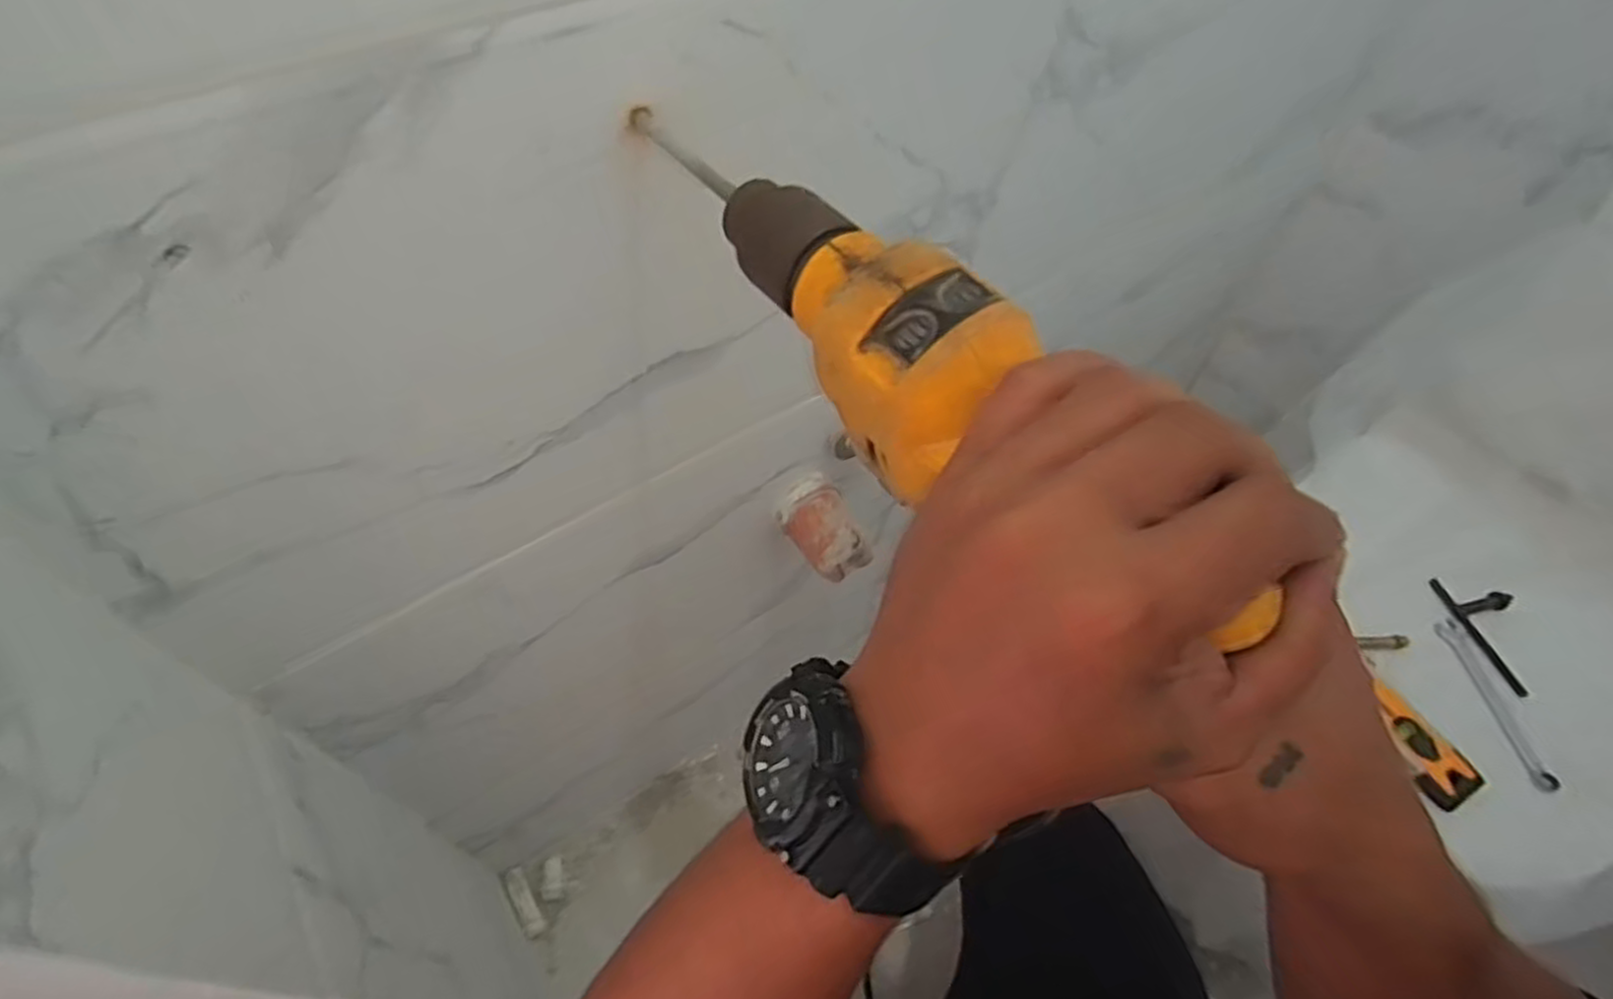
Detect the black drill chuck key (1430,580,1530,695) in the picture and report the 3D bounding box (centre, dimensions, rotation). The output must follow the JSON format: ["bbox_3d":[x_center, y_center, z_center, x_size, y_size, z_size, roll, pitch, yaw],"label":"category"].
[{"bbox_3d":[0.590,0.111,0.653,0.046,0.022,0.109,-8,55,-10],"label":"black drill chuck key"}]

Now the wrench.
[{"bbox_3d":[0.560,0.163,0.622,0.016,0.010,0.144,-2,54,-5],"label":"wrench"}]

